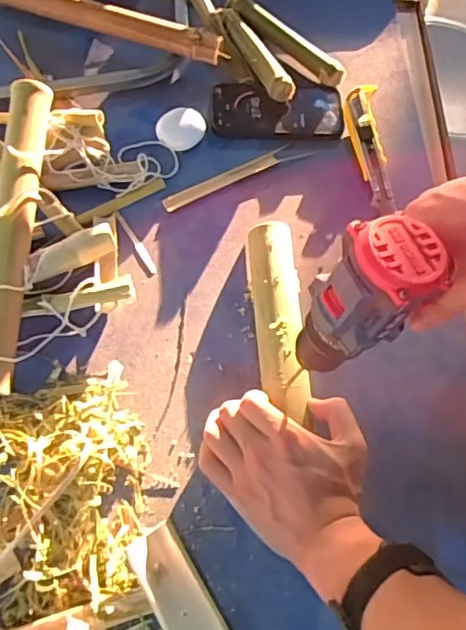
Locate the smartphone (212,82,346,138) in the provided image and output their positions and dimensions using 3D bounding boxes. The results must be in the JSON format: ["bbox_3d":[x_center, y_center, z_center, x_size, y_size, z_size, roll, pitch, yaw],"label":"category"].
[{"bbox_3d":[0.049,-0.233,0.638,0.143,0.011,0.076,1,63,-3],"label":"smartphone"}]

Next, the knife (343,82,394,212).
[{"bbox_3d":[0.146,-0.185,0.613,0.037,0.020,0.162,-1,63,-4],"label":"knife"}]

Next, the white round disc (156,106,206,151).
[{"bbox_3d":[-0.056,-0.202,0.610,0.051,0.013,0.045,-17,85,-4],"label":"white round disc"}]

